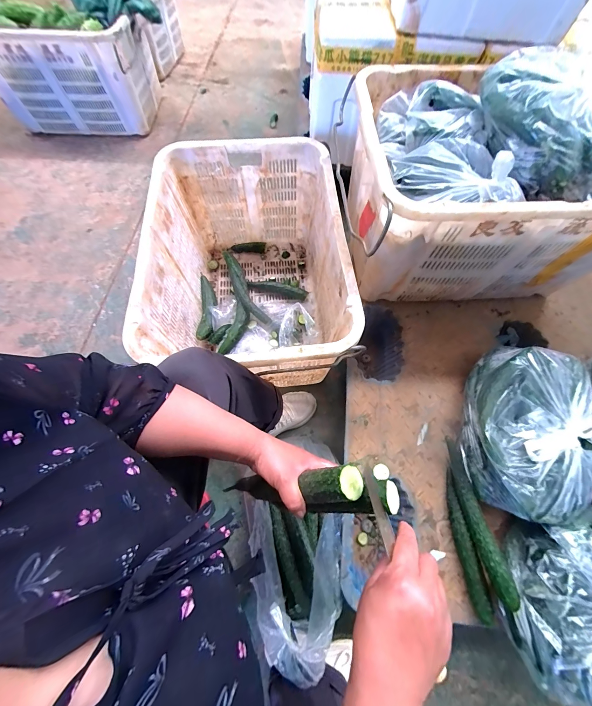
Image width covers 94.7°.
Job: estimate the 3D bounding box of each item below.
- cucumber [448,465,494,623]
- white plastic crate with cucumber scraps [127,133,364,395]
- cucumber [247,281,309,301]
[{"bbox_3d":[0.353,0.395,0.570,0.029,0.042,0.264,-2,67,-2],"label":"cucumber"},{"bbox_3d":[-0.121,-0.225,0.799,0.462,0.354,0.675,-3,67,-3],"label":"white plastic crate with cucumber scraps"},{"bbox_3d":[-0.065,-0.225,0.966,0.213,0.045,0.035,18,68,6],"label":"cucumber"}]

